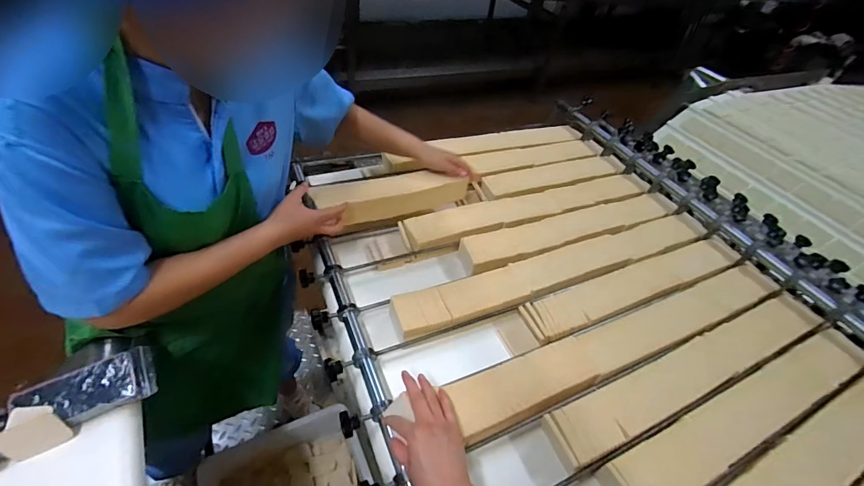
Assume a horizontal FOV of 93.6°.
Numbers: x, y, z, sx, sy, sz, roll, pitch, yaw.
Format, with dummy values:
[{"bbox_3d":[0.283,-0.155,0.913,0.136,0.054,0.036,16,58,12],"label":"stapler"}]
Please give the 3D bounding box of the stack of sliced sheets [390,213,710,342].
[{"bbox_3d":[0.272,0.039,0.813,0.730,0.037,0.097,-14,48,-21],"label":"stack of sliced sheets"}]

